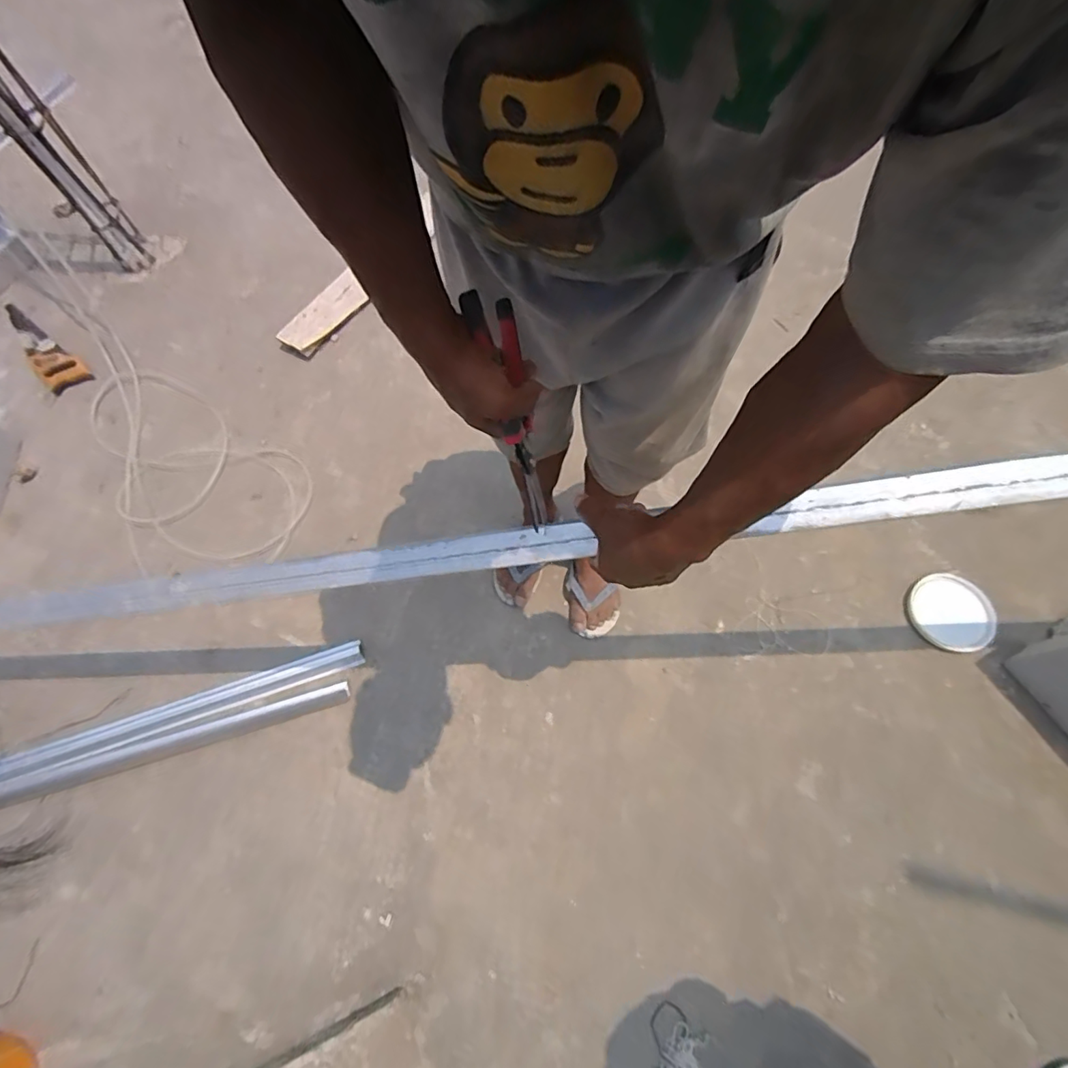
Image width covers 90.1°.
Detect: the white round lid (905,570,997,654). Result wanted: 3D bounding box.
[{"bbox_3d":[0.802,0.151,1.028,0.136,0.018,0.149,-2,64,5],"label":"white round lid"}]

